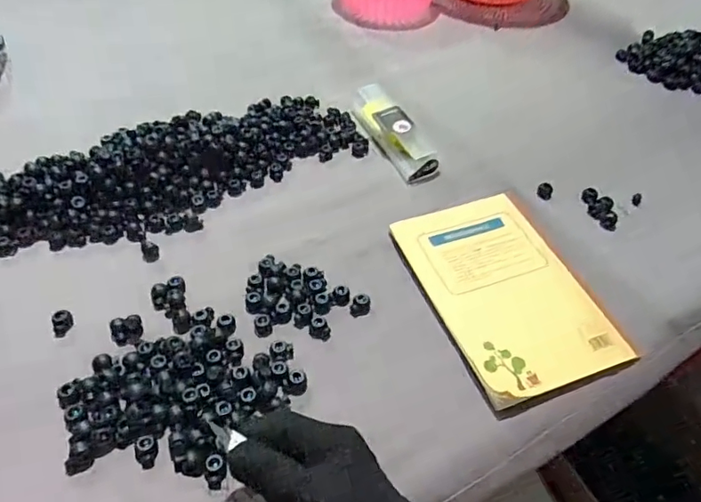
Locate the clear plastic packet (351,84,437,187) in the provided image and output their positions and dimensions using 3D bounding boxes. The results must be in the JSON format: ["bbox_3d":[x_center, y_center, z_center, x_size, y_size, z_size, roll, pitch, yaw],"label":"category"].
[{"bbox_3d":[0.050,-0.146,0.621,0.043,0.027,0.149,-16,51,-18],"label":"clear plastic packet"}]

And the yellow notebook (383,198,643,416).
[{"bbox_3d":[0.138,0.031,0.477,0.137,0.014,0.204,-14,51,-16],"label":"yellow notebook"}]

